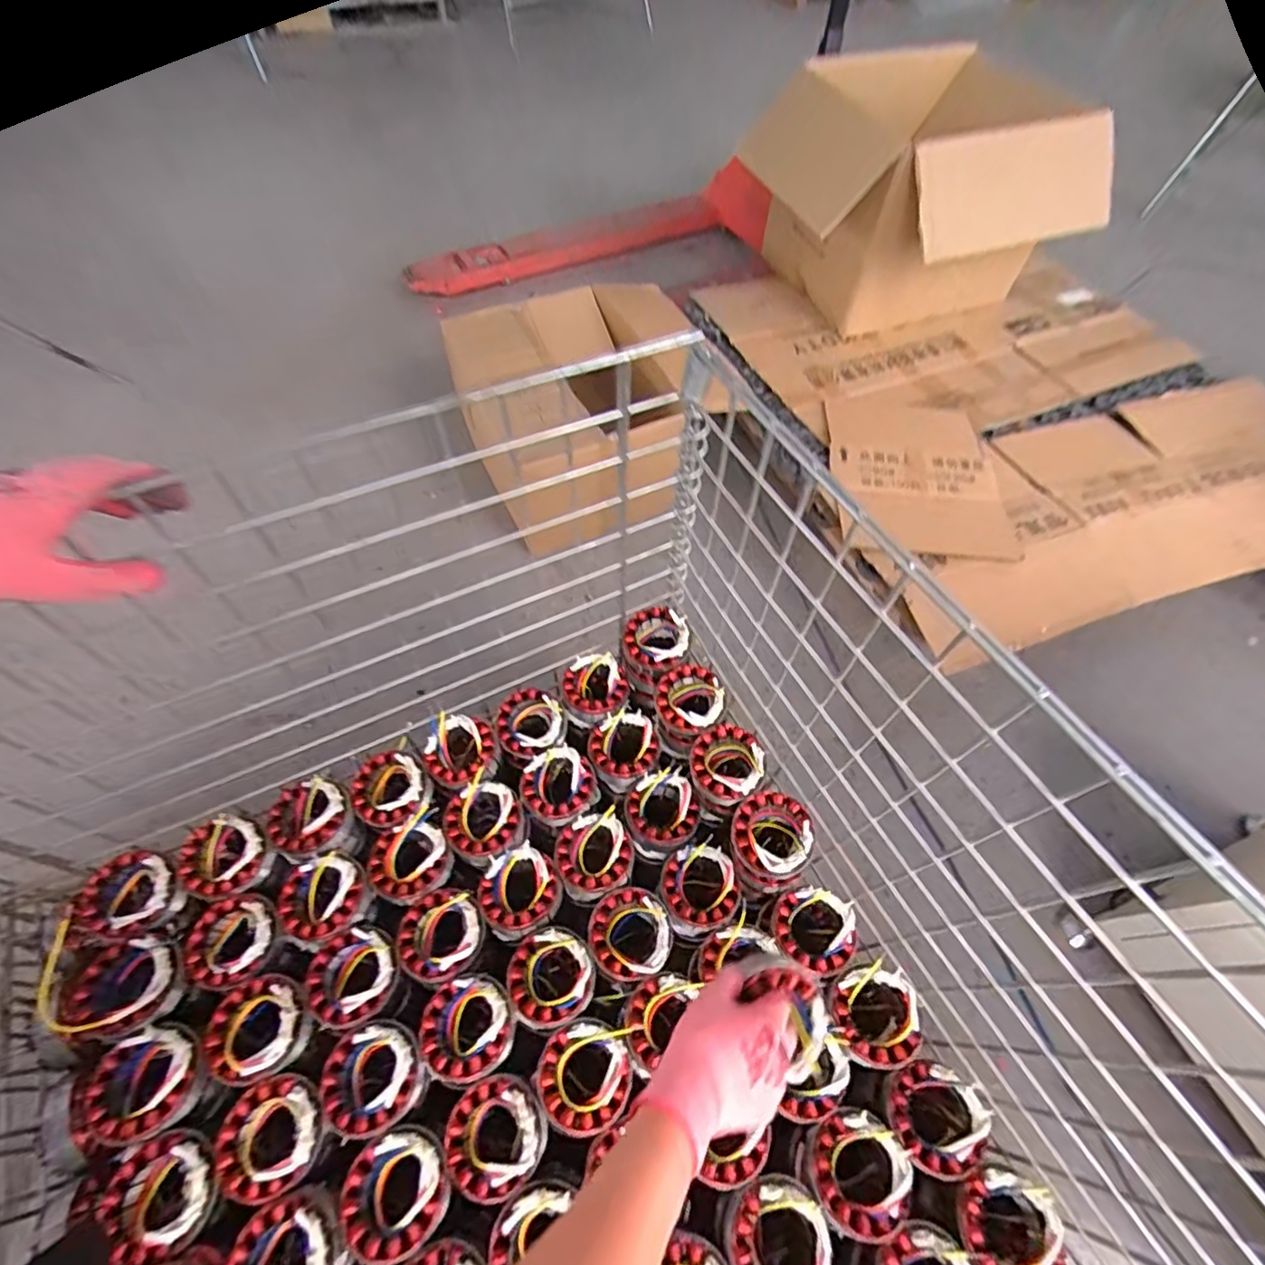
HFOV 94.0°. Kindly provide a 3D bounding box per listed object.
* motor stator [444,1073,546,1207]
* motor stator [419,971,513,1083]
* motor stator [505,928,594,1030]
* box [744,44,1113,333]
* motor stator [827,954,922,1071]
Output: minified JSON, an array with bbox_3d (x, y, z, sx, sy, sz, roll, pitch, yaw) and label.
[{"bbox_3d":[-0.126,0.457,0.533,0.087,0.032,0.085,-15,60,-11],"label":"motor stator"},{"bbox_3d":[-0.163,0.388,0.580,0.088,0.035,0.087,-5,59,-6],"label":"motor stator"},{"bbox_3d":[-0.085,0.356,0.609,0.086,0.048,0.085,1,58,-2],"label":"motor stator"},{"bbox_3d":[0.676,-1.021,1.418,0.557,0.382,0.510,-18,61,-13],"label":"box"},{"bbox_3d":[0.237,0.391,0.600,0.087,0.077,0.084,1,58,-2],"label":"motor stator"}]

